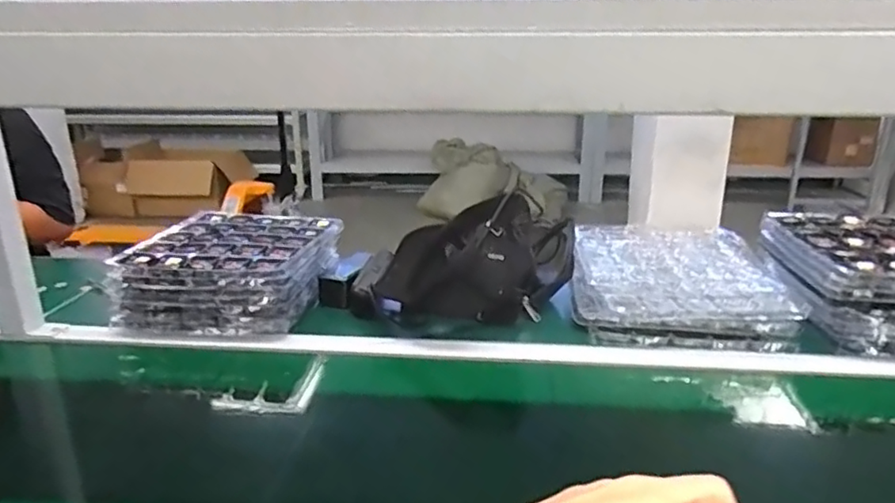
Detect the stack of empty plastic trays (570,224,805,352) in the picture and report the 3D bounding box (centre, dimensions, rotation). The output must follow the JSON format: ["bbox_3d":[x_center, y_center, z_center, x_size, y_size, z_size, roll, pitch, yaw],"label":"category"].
[{"bbox_3d":[0.340,0.042,0.978,0.289,0.065,0.336,3,19,10],"label":"stack of empty plastic trays"}]

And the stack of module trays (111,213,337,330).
[{"bbox_3d":[-0.333,0.025,1.005,0.267,0.093,0.281,2,19,6],"label":"stack of module trays"}]

